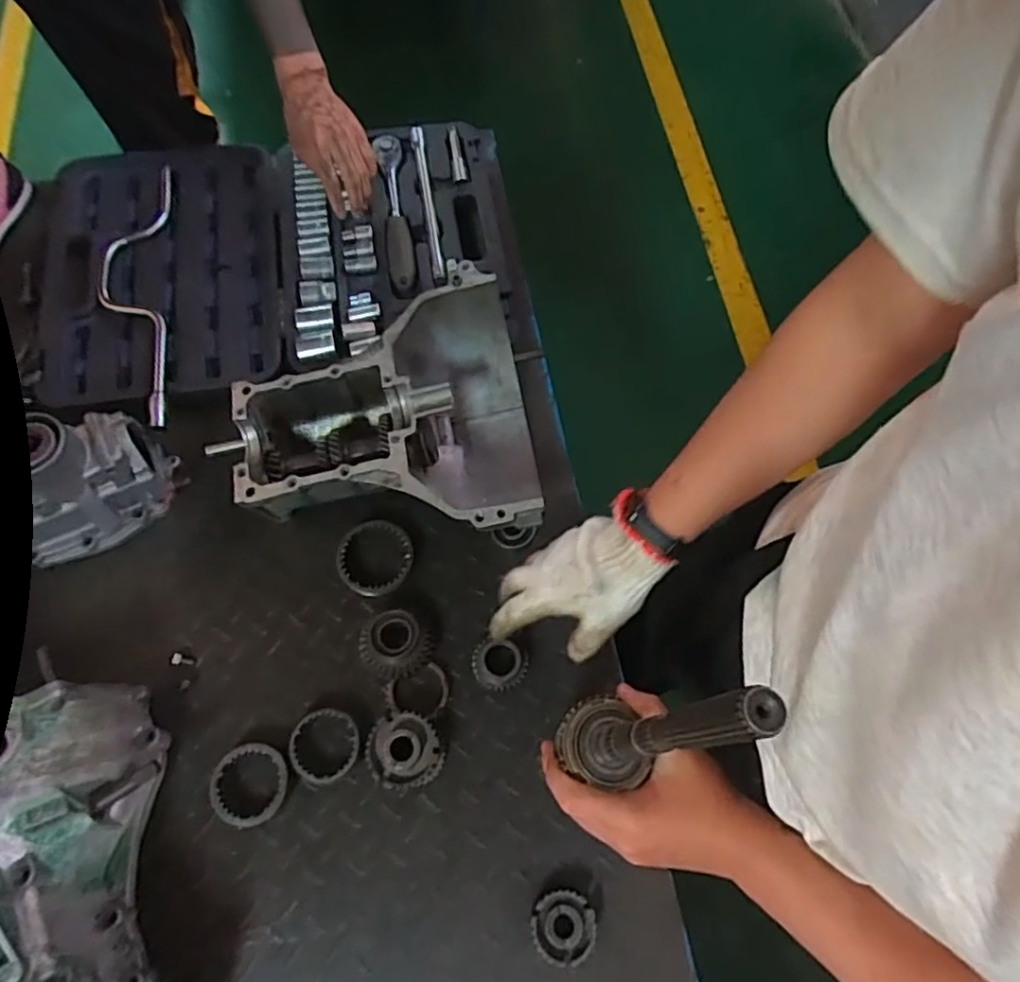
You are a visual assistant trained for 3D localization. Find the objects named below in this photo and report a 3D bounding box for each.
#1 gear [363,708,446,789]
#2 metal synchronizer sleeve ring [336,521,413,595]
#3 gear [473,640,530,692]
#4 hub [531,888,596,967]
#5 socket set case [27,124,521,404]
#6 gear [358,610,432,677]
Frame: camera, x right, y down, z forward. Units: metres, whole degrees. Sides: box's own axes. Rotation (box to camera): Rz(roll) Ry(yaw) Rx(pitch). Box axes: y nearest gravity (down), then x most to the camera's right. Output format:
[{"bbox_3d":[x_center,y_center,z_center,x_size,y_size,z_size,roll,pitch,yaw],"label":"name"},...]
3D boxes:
[{"bbox_3d":[-0.101,0.252,0.631,0.072,0.030,0.068,0,67,0],"label":"gear"},{"bbox_3d":[-0.147,0.073,0.705,0.084,0.025,0.084,0,67,0],"label":"metal synchronizer sleeve ring"},{"bbox_3d":[-0.010,0.179,0.661,0.057,0.030,0.046,3,67,1],"label":"gear"},{"bbox_3d":[0.047,0.388,0.574,0.055,0.017,0.057,0,67,0],"label":"hub"},{"bbox_3d":[-0.310,-0.289,0.837,0.608,0.070,0.414,-4,68,-4],"label":"socket set case"},{"bbox_3d":[-0.114,0.155,0.657,0.065,0.042,0.065,0,67,0],"label":"gear"}]

